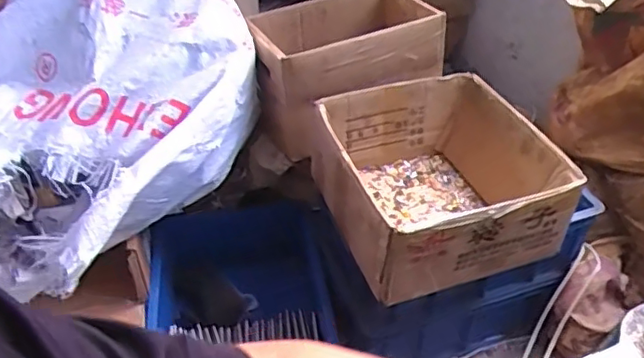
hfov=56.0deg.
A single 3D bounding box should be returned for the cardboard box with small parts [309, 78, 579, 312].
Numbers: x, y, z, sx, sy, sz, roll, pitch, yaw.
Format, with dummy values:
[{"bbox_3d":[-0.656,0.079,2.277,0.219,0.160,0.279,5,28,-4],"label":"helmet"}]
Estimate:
[{"bbox_3d":[0.165,-0.001,0.906,0.305,0.144,0.309,-12,41,-14],"label":"cardboard box with small parts"}]

